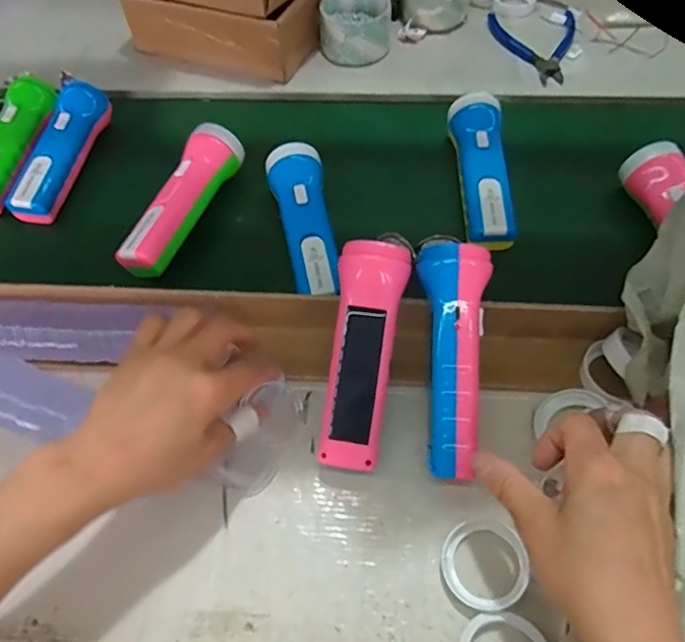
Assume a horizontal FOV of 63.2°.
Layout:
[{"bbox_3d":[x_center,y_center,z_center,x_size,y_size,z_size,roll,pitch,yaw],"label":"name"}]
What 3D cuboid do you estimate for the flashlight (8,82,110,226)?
[{"bbox_3d":[-0.282,-0.173,0.561,0.046,0.037,0.167,6,59,7],"label":"flashlight"}]

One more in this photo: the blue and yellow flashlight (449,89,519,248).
[{"bbox_3d":[0.132,-0.144,0.533,0.047,0.045,0.173,0,59,3],"label":"blue and yellow flashlight"}]

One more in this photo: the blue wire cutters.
[{"bbox_3d":[0.233,-0.325,0.659,0.101,0.007,0.136,-2,59,2],"label":"blue wire cutters"}]

